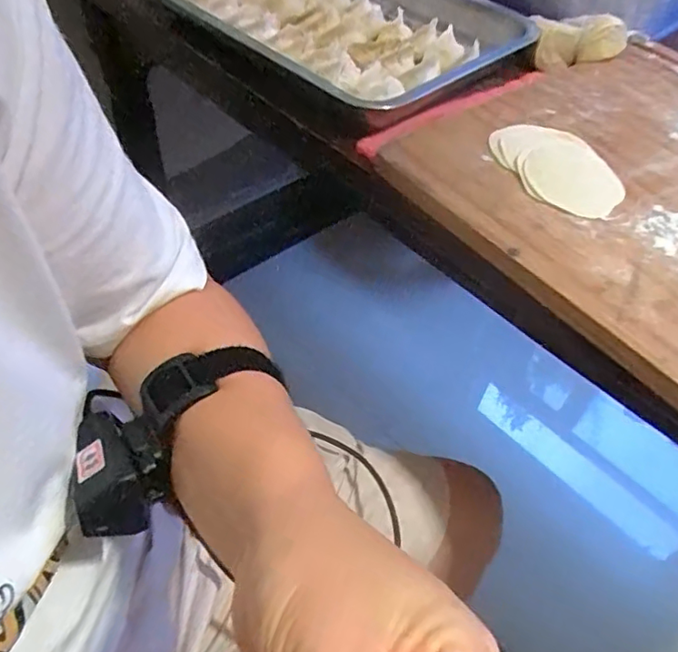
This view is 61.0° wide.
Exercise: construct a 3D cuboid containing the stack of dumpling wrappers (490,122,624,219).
[{"bbox_3d":[0.171,-0.126,0.450,0.075,0.012,0.119,-16,54,-15],"label":"stack of dumpling wrappers"}]

